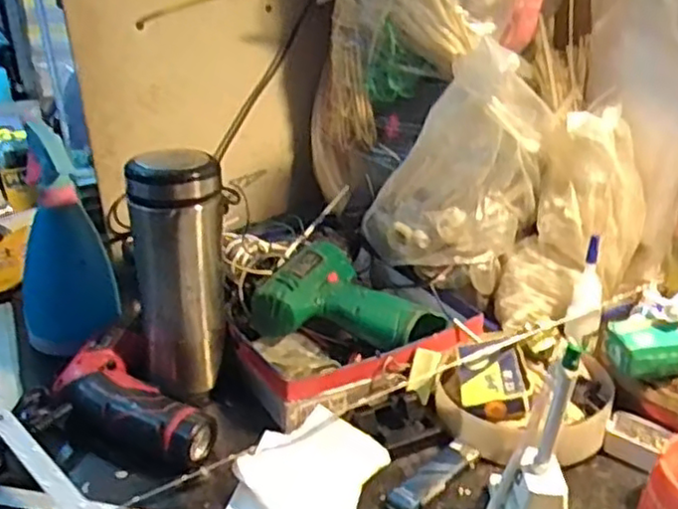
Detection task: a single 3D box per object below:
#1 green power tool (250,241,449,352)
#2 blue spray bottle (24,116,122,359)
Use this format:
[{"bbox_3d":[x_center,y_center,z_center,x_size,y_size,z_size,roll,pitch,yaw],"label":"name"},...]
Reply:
[{"bbox_3d":[0.017,0.032,0.617,0.155,0.049,0.128,6,28,16],"label":"green power tool"},{"bbox_3d":[-0.256,-0.009,0.633,0.083,0.197,0.051,-15,29,-22],"label":"blue spray bottle"}]

